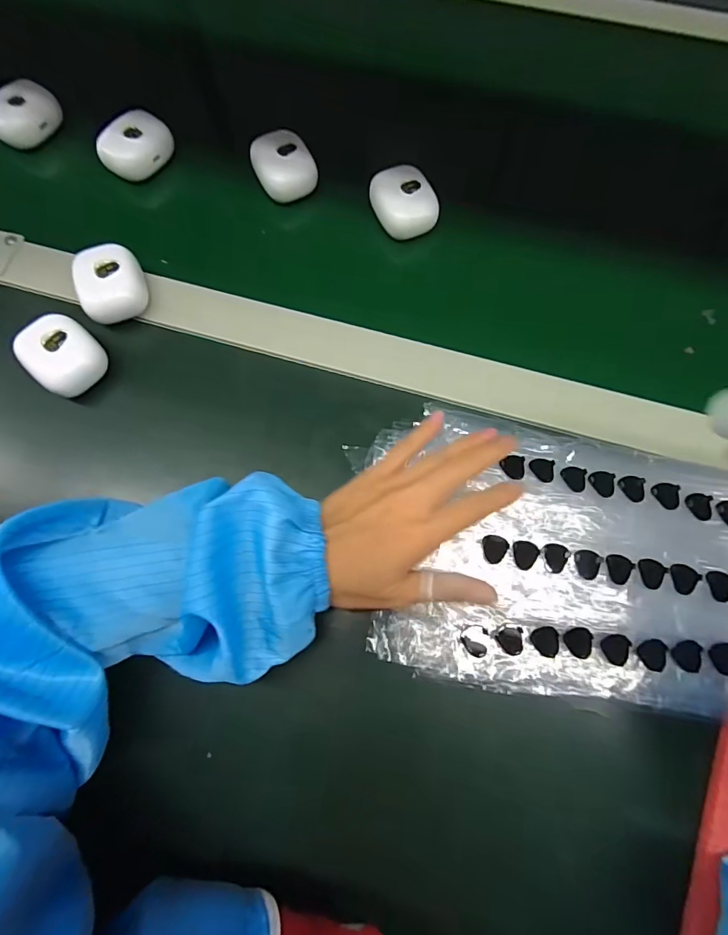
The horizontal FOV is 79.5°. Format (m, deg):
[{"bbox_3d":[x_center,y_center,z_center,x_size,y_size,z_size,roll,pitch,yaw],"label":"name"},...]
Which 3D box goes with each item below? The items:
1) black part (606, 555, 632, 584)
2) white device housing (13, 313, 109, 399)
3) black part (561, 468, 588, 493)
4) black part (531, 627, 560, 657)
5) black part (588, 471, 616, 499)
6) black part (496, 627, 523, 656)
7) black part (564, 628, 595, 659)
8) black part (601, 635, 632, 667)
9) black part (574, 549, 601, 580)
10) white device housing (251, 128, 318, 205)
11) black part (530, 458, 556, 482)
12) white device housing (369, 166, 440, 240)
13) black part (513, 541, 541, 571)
[{"bbox_3d":[0.155,0.062,0.265,0.015,0.004,0.017,7,73,5],"label":"black part"},{"bbox_3d":[-0.214,-0.079,0.312,0.053,0.025,0.046,38,78,13],"label":"white device housing"},{"bbox_3d":[0.136,0.007,0.283,0.015,0.004,0.016,-1,73,2],"label":"black part"},{"bbox_3d":[0.108,0.104,0.261,0.016,0.004,0.017,-1,73,2],"label":"black part"},{"bbox_3d":[0.154,0.010,0.283,0.015,0.004,0.016,7,73,4],"label":"black part"},{"bbox_3d":[0.087,0.103,0.260,0.015,0.004,0.015,1,73,3],"label":"black part"},{"bbox_3d":[0.127,0.103,0.259,0.016,0.004,0.016,-1,73,2],"label":"black part"},{"bbox_3d":[0.149,0.107,0.259,0.016,0.006,0.017,11,73,6],"label":"black part"},{"bbox_3d":[0.137,0.059,0.267,0.014,0.004,0.017,0,73,2],"label":"black part"},{"bbox_3d":[-0.067,-0.252,0.366,0.045,0.022,0.050,-28,74,-6],"label":"white device housing"},{"bbox_3d":[0.116,0.001,0.285,0.016,0.004,0.015,8,73,5],"label":"black part"},{"bbox_3d":[0.032,-0.215,0.355,0.045,0.025,0.048,-22,73,-5],"label":"white device housing"},{"bbox_3d":[0.100,0.053,0.269,0.015,0.004,0.017,-6,72,0],"label":"black part"}]

